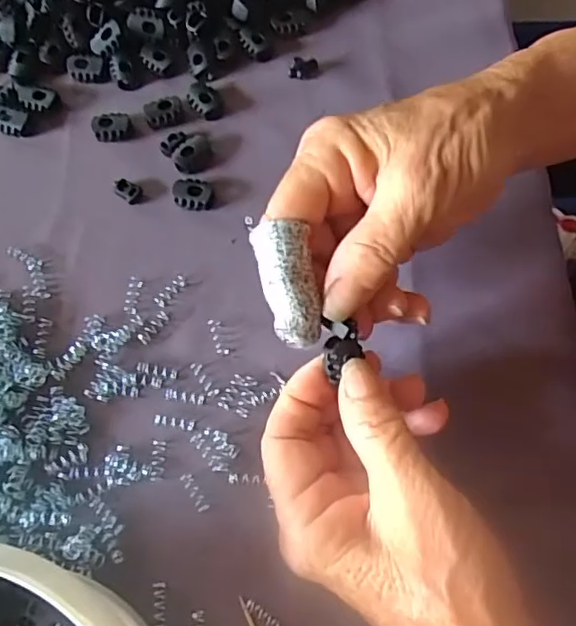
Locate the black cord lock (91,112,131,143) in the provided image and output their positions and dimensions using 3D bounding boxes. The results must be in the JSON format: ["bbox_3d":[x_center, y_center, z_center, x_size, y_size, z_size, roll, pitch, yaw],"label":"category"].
[{"bbox_3d":[-0.099,-0.104,0.322,0.019,0.010,0.016,-6,69,0],"label":"black cord lock"}]

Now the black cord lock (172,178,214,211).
[{"bbox_3d":[-0.051,-0.063,0.305,0.022,0.008,0.016,11,70,6],"label":"black cord lock"}]

